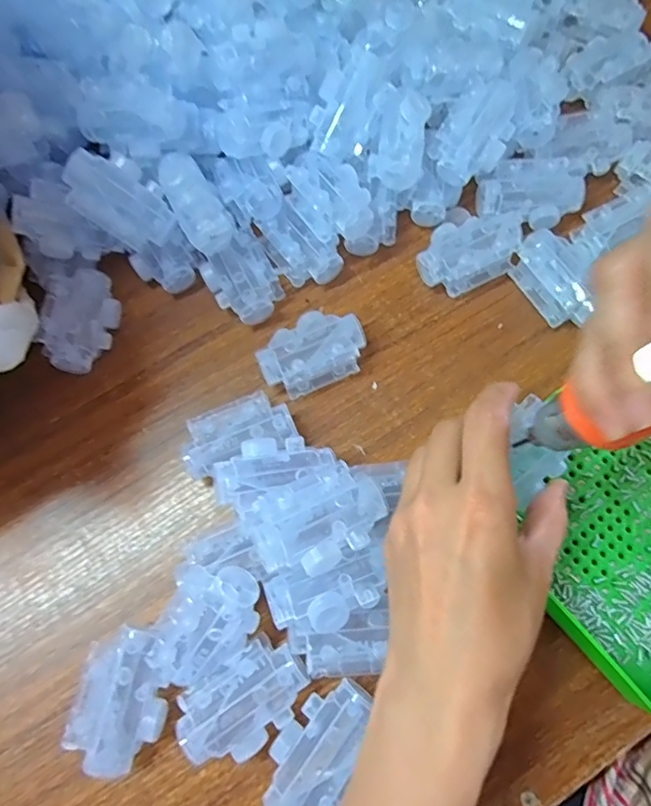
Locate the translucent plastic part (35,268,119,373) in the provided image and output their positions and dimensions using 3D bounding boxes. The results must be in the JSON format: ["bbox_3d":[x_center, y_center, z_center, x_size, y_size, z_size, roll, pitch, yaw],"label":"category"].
[{"bbox_3d":[-0.168,-0.057,0.355,0.046,0.019,0.068,31,64,-20],"label":"translucent plastic part"}]

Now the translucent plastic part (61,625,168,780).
[{"bbox_3d":[-0.109,0.160,0.282,0.043,0.030,0.068,8,72,5],"label":"translucent plastic part"}]

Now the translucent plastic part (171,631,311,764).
[{"bbox_3d":[-0.042,0.160,0.279,0.071,0.028,0.043,-35,74,-9],"label":"translucent plastic part"}]

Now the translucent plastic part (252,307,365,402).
[{"bbox_3d":[-0.009,-0.035,0.344,0.069,0.029,0.046,-26,72,-6],"label":"translucent plastic part"}]

